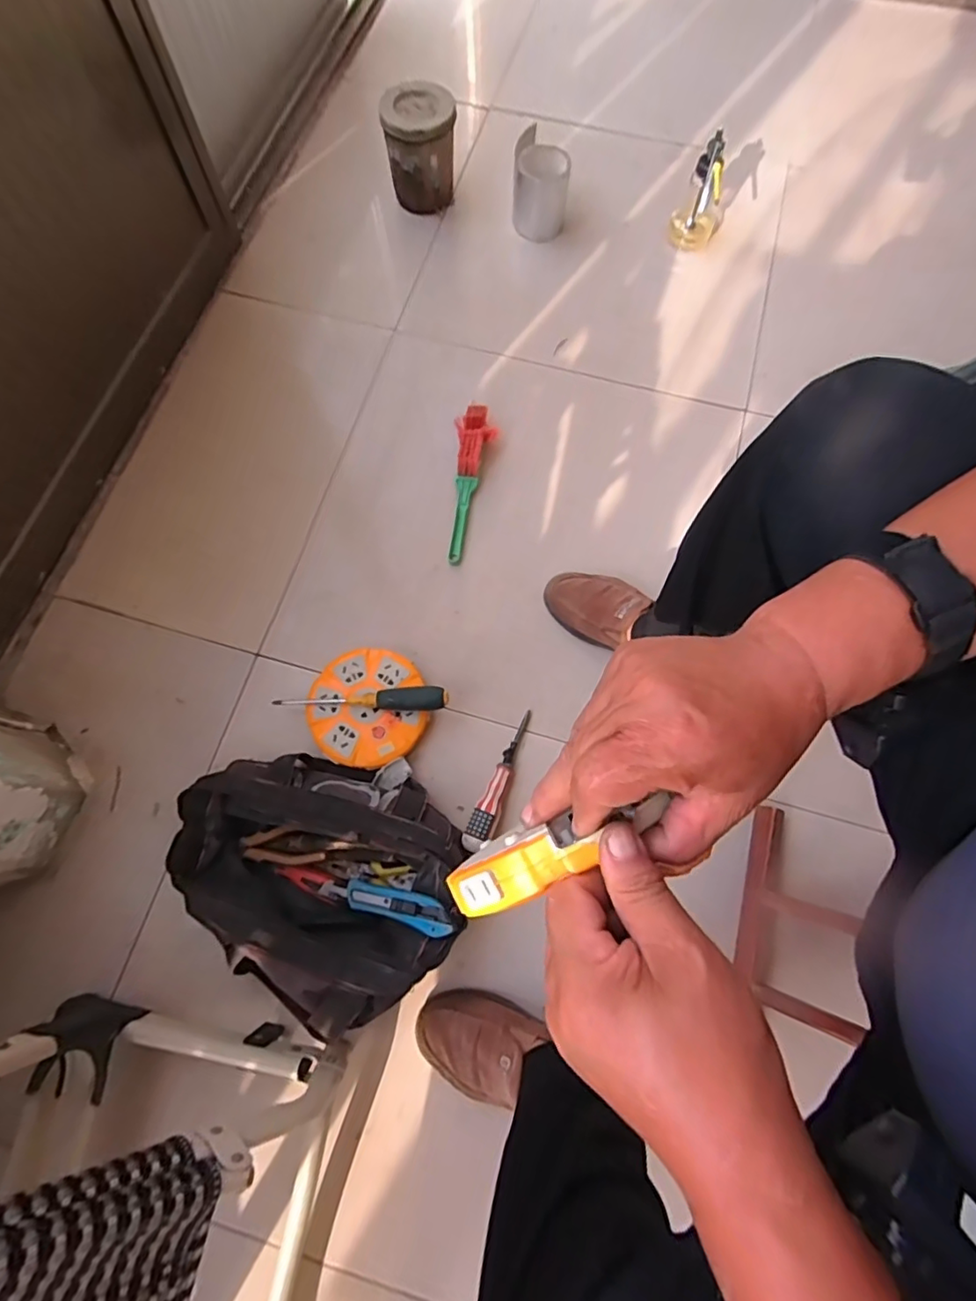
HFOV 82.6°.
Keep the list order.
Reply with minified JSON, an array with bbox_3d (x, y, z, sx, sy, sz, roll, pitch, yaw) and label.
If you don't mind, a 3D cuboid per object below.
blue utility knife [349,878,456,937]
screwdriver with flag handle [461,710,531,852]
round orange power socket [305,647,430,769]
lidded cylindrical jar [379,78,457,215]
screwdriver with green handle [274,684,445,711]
[{"bbox_3d":[-0.099,0.281,0.613,0.132,0.014,0.033,7,74,23],"label":"blue utility knife"},{"bbox_3d":[0.018,0.162,0.702,0.032,0.028,0.183,23,74,6],"label":"screwdriver with flag handle"},{"bbox_3d":[-0.157,0.075,0.733,0.152,0.039,0.150,0,72,-1],"label":"round orange power socket"},{"bbox_3d":[-0.114,-0.848,0.956,0.120,0.138,0.131,-4,73,-2],"label":"lidded cylindrical jar"},{"bbox_3d":[-0.161,0.066,0.707,0.219,0.025,0.029,-3,73,-2],"label":"screwdriver with green handle"}]

